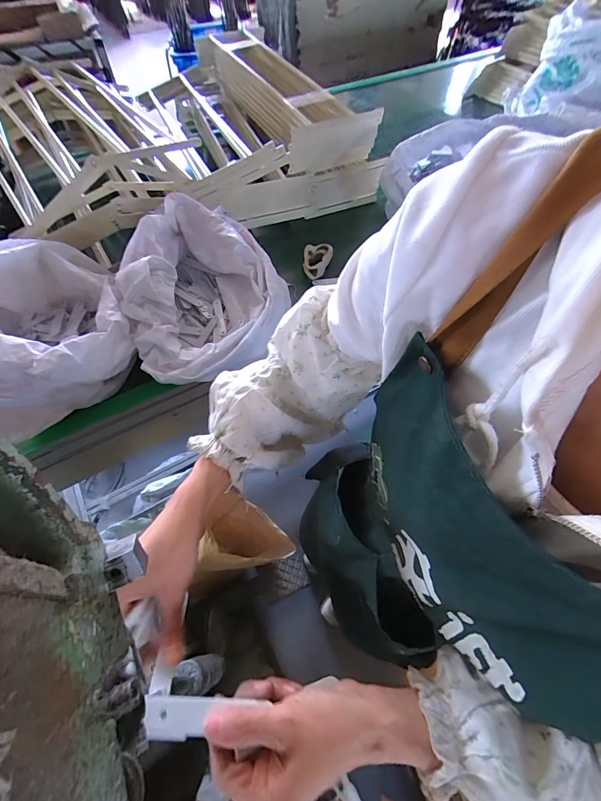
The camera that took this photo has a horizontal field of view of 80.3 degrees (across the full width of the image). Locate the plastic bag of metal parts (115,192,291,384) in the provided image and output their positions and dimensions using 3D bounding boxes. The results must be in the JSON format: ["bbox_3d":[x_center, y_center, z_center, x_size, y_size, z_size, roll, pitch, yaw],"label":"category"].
[{"bbox_3d":[-0.200,-0.221,0.706,0.289,0.160,0.391,-23,61,-14],"label":"plastic bag of metal parts"}]

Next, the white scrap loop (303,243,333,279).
[{"bbox_3d":[0.041,-0.338,0.858,0.069,0.038,0.104,5,59,3],"label":"white scrap loop"}]

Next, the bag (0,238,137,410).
[{"bbox_3d":[-0.456,-0.136,0.617,0.270,0.197,0.308,-27,63,-16],"label":"bag"}]

